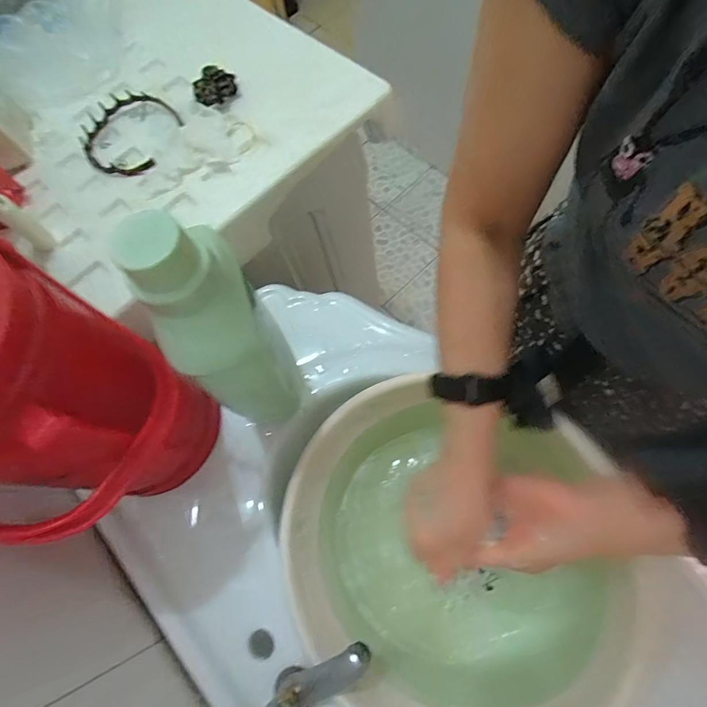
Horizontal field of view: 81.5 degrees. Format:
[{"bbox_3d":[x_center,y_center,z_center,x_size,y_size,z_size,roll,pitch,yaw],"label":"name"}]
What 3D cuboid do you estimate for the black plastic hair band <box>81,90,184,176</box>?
[{"bbox_3d":[-0.334,-0.330,0.617,0.146,0.024,0.156,-1,67,3],"label":"black plastic hair band"}]

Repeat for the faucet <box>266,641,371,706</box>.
[{"bbox_3d":[-0.031,0.315,0.373,0.122,0.074,0.062,-38,69,2],"label":"faucet"}]

